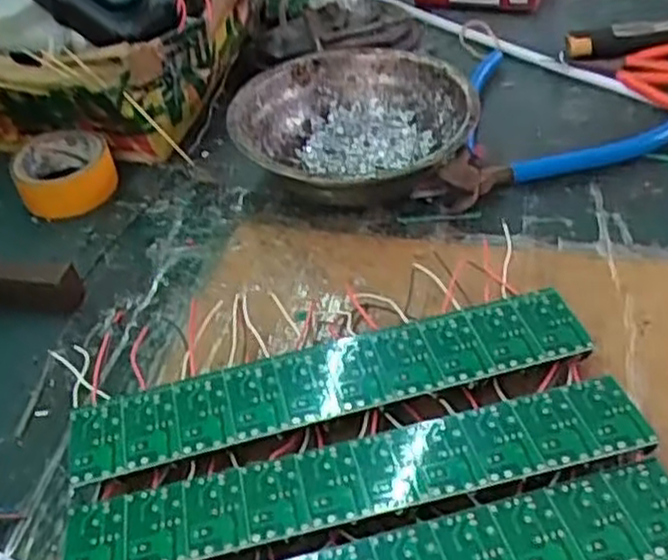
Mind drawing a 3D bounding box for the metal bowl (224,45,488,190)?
[{"bbox_3d":[0.011,-0.078,0.423,0.123,0.040,0.120,-4,43,4],"label":"metal bowl"}]

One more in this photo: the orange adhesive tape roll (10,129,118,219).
[{"bbox_3d":[-0.152,-0.062,0.443,0.053,0.023,0.058,-4,43,4],"label":"orange adhesive tape roll"}]

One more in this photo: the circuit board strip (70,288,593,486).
[{"bbox_3d":[-0.001,0.044,0.313,0.199,0.019,0.038,-14,44,-6],"label":"circuit board strip"}]

